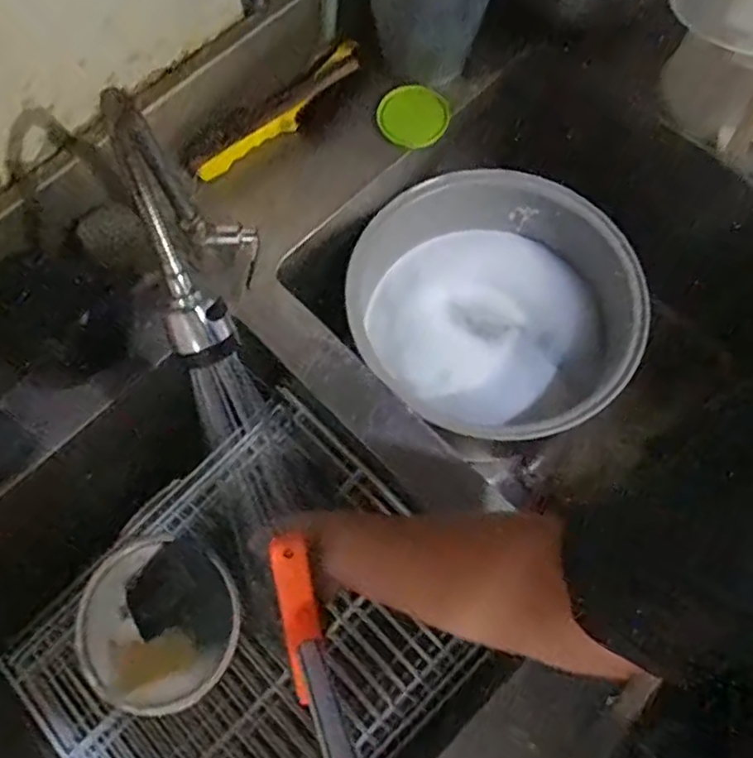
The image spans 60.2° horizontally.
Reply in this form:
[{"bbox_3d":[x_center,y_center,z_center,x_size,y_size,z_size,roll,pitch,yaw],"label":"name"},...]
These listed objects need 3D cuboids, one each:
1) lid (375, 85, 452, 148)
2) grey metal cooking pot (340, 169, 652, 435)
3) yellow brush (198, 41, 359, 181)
[{"bbox_3d":[0.045,-0.317,0.780,0.085,0.068,0.008,4,40,0],"label":"lid"},{"bbox_3d":[0.145,-0.082,0.819,0.339,0.127,0.334,-1,68,2],"label":"grey metal cooking pot"},{"bbox_3d":[-0.110,-0.302,0.740,0.218,0.059,0.027,-40,72,-12],"label":"yellow brush"}]

